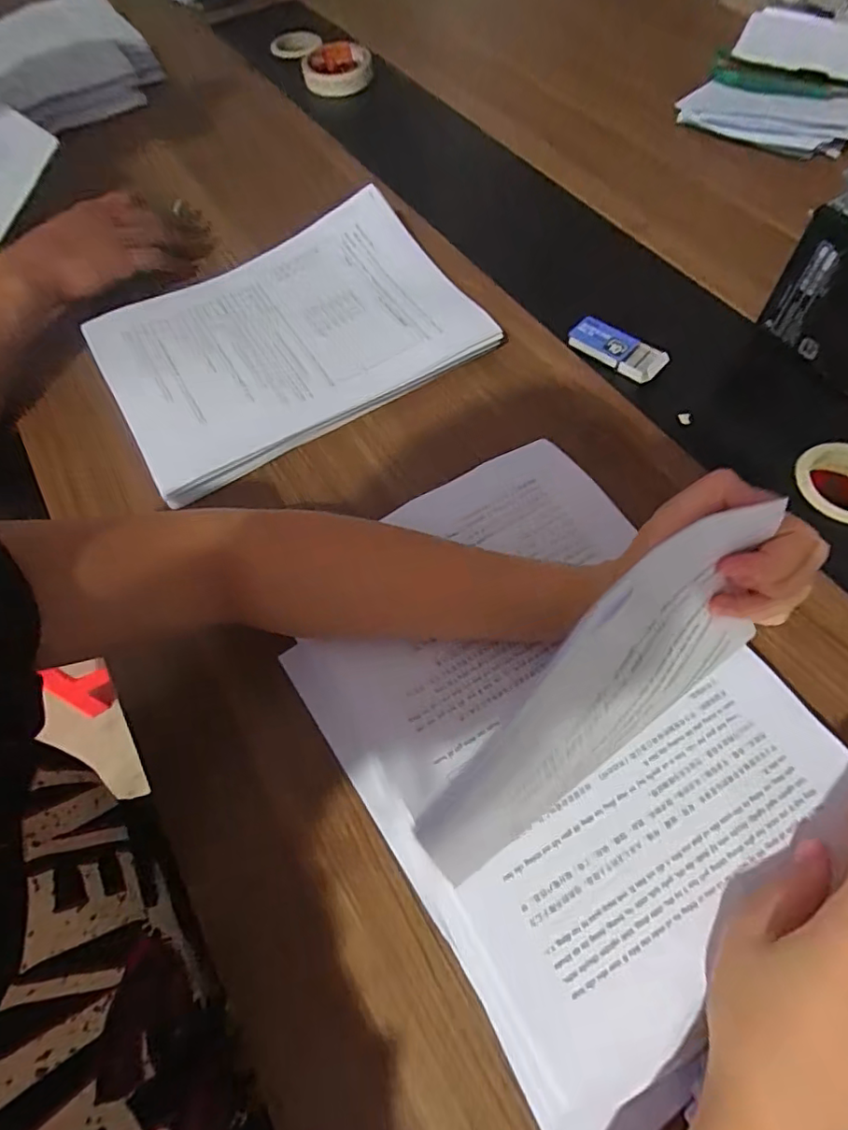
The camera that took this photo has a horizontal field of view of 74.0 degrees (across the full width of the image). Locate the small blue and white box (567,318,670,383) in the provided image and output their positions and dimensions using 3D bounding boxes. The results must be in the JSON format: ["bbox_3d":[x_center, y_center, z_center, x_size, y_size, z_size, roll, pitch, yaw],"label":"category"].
[{"bbox_3d":[0.157,-0.177,0.460,0.078,0.015,0.029,37,70,20],"label":"small blue and white box"}]

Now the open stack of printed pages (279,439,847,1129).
[{"bbox_3d":[0.070,0.060,0.272,0.222,0.129,0.311,-32,65,-13],"label":"open stack of printed pages"}]

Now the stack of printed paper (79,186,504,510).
[{"bbox_3d":[-0.117,-0.194,0.476,0.289,0.027,0.207,-29,64,-12],"label":"stack of printed paper"}]

